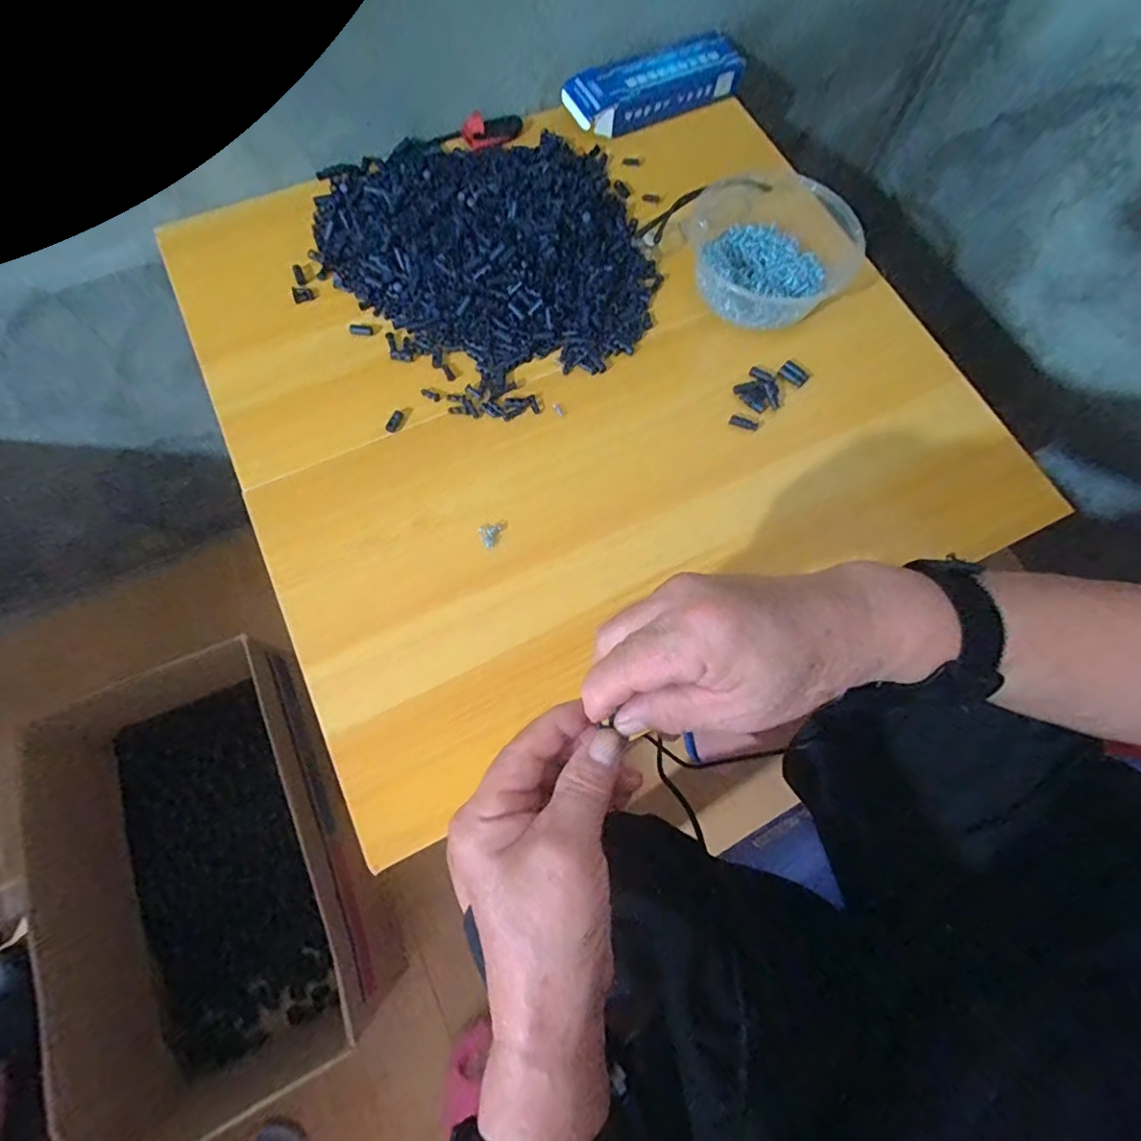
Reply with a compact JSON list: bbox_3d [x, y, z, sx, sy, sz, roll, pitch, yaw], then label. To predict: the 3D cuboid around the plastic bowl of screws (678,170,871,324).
[{"bbox_3d":[0.182,-0.290,0.489,0.147,0.046,0.158,1,73,-2],"label":"plastic bowl of screws"}]

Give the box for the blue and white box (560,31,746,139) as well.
[{"bbox_3d":[0.083,-0.484,0.548,0.181,0.037,0.062,-23,75,-9],"label":"blue and white box"}]

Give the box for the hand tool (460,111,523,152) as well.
[{"bbox_3d":[-0.075,-0.431,0.530,0.060,0.019,0.026,-18,74,-8],"label":"hand tool"}]

